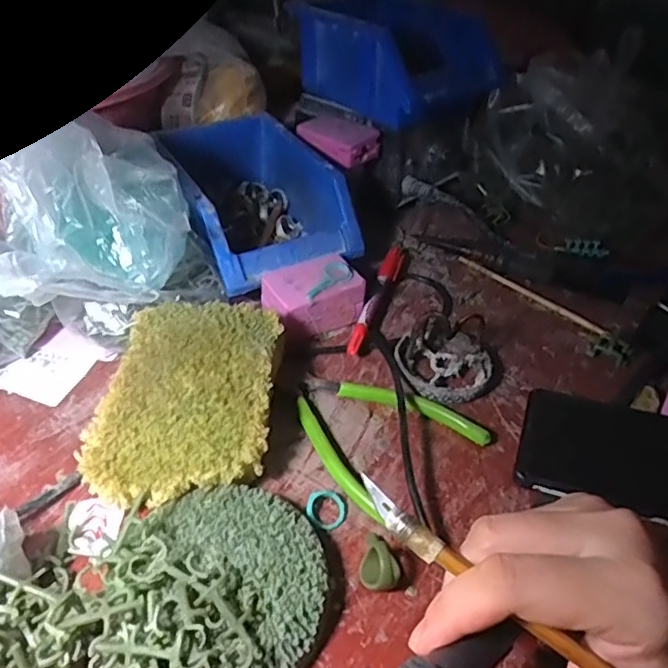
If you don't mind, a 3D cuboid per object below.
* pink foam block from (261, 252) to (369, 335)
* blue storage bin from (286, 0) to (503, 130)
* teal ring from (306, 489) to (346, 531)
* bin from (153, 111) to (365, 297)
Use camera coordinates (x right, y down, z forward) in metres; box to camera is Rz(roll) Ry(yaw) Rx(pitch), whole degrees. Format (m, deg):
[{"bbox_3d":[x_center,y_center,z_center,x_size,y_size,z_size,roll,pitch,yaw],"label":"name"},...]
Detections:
[{"bbox_3d":[-0.017,-0.028,0.443,0.070,0.039,0.044,-18,48,-24],"label":"pink foam block"},{"bbox_3d":[0.063,-0.257,0.554,0.137,0.084,0.176,-24,50,-29],"label":"blue storage bin"},{"bbox_3d":[-0.004,0.099,0.330,0.022,0.007,0.022,3,42,-3],"label":"teal ring"},{"bbox_3d":[-0.069,-0.115,0.501,0.125,0.073,0.195,-14,46,-21],"label":"bin"}]

